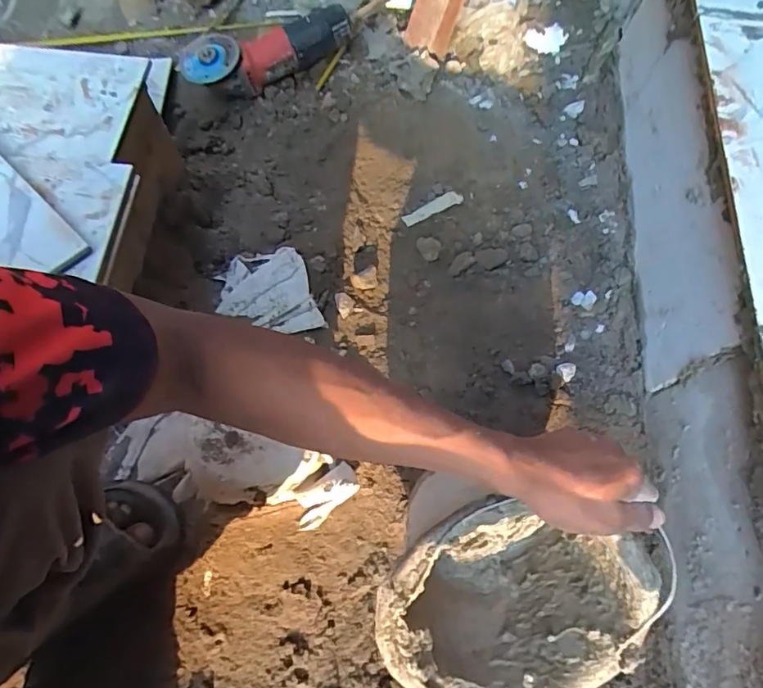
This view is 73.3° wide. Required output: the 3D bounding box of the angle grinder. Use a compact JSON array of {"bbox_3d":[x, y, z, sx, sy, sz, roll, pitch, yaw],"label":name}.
[{"bbox_3d":[-0.175,-0.453,0.794,0.270,0.077,0.102,-17,69,-7],"label":"angle grinder"}]

